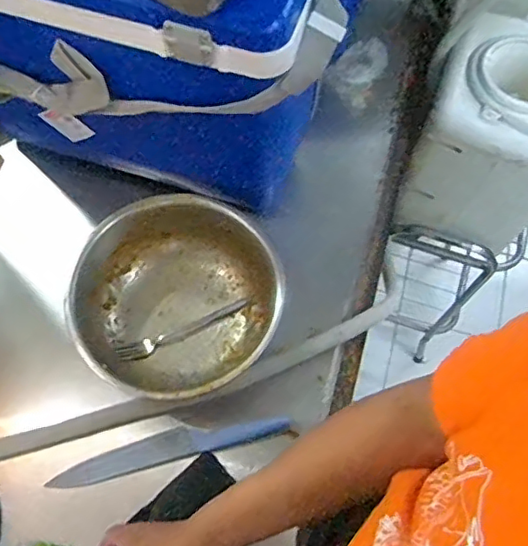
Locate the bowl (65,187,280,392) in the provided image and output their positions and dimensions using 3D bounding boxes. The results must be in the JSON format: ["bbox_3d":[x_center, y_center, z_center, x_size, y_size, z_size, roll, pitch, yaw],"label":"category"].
[{"bbox_3d":[-0.115,0.036,0.800,0.270,0.108,0.249,0,68,-1],"label":"bowl"}]

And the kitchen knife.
[{"bbox_3d":[-0.121,0.227,0.766,0.311,0.016,0.042,-13,68,-6],"label":"kitchen knife"}]

